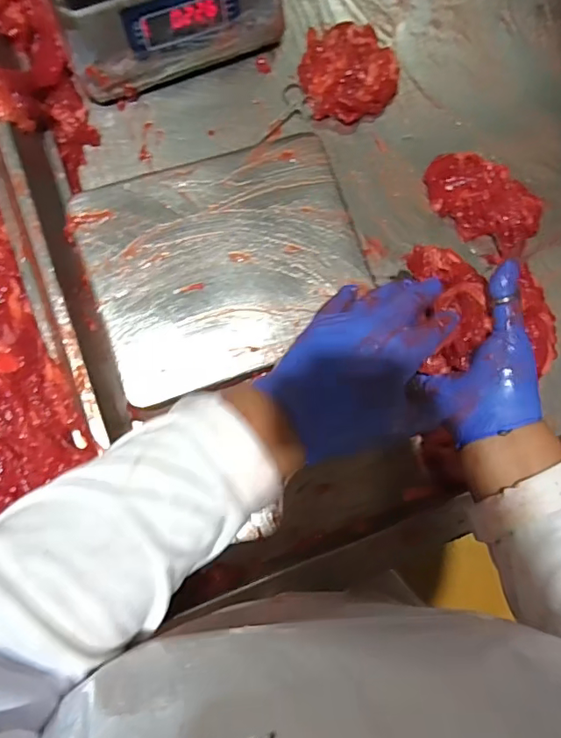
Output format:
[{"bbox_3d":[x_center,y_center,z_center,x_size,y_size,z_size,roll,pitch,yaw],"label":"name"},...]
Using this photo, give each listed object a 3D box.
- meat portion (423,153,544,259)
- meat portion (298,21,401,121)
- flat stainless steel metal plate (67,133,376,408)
[{"bbox_3d":[0.226,-0.188,0.559,0.138,0.036,0.085,41,81,-1],"label":"meat portion"},{"bbox_3d":[0.076,-0.340,0.568,0.103,0.030,0.112,-19,86,-9],"label":"meat portion"},{"bbox_3d":[-0.042,-0.088,0.412,0.217,0.011,0.182,-18,86,-9],"label":"flat stainless steel metal plate"}]

